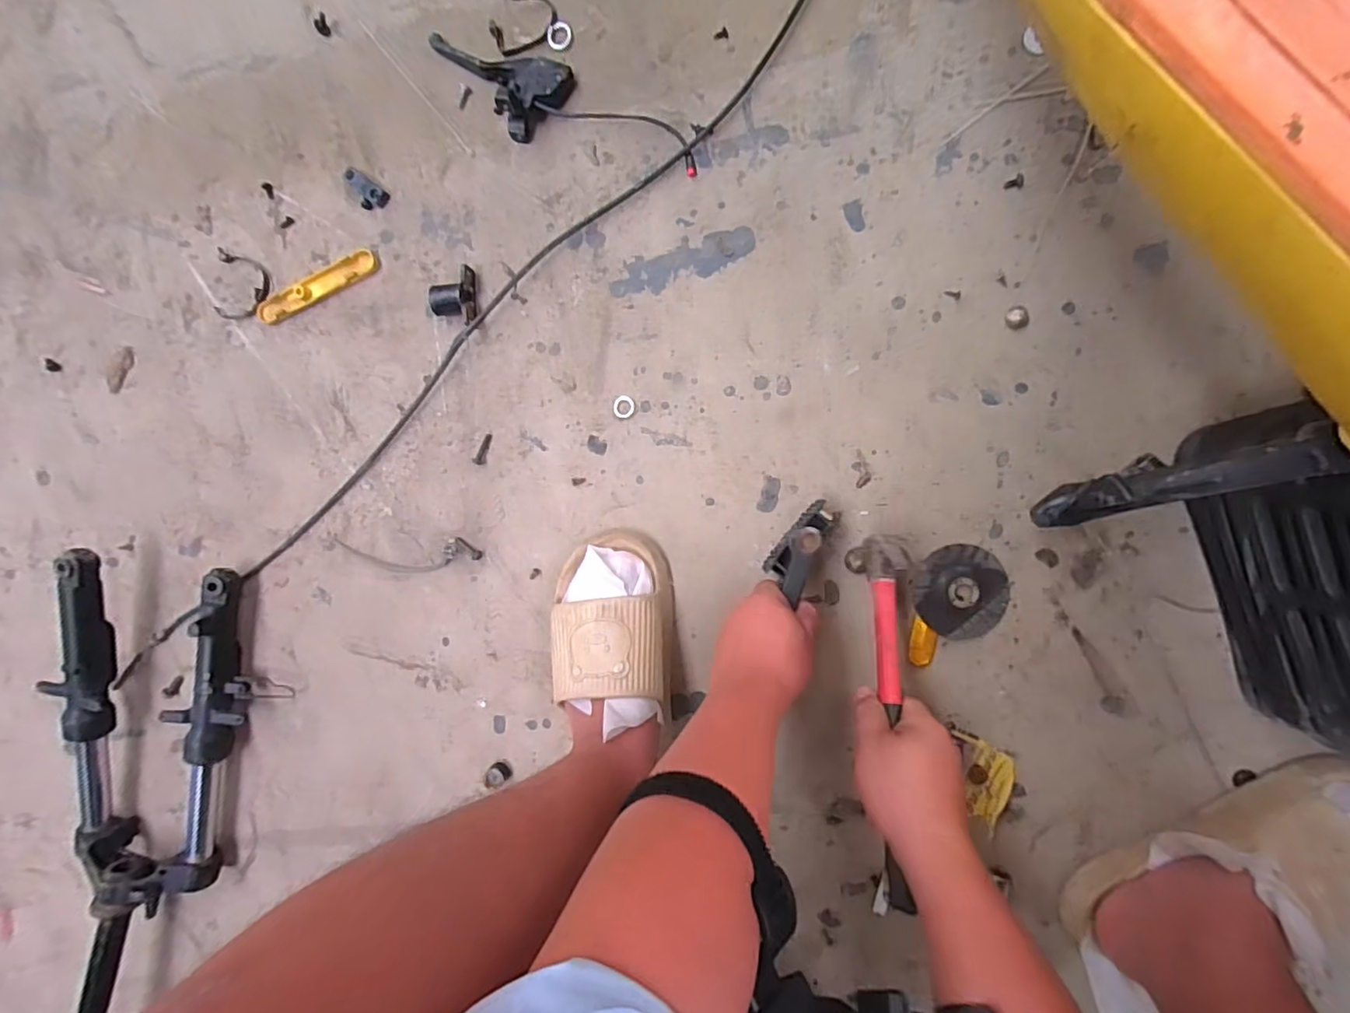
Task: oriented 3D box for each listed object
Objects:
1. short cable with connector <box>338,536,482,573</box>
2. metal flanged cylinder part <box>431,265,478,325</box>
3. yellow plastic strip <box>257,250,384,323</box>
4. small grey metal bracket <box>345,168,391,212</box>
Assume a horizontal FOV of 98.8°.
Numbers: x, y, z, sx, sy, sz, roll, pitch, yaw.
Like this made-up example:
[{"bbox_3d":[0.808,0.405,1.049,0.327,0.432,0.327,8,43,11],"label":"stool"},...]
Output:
[{"bbox_3d":[-0.294,0.054,0.630,0.170,0.016,0.038,-3,91,10],"label":"short cable with connector"},{"bbox_3d":[-0.231,-0.218,0.604,0.044,0.030,0.056,0,92,9],"label":"metal flanged cylinder part"},{"bbox_3d":[-0.393,-0.238,0.636,0.150,0.013,0.029,-21,88,10],"label":"yellow plastic strip"},{"bbox_3d":[-0.333,-0.337,0.619,0.052,0.012,0.027,38,97,6],"label":"small grey metal bracket"}]

